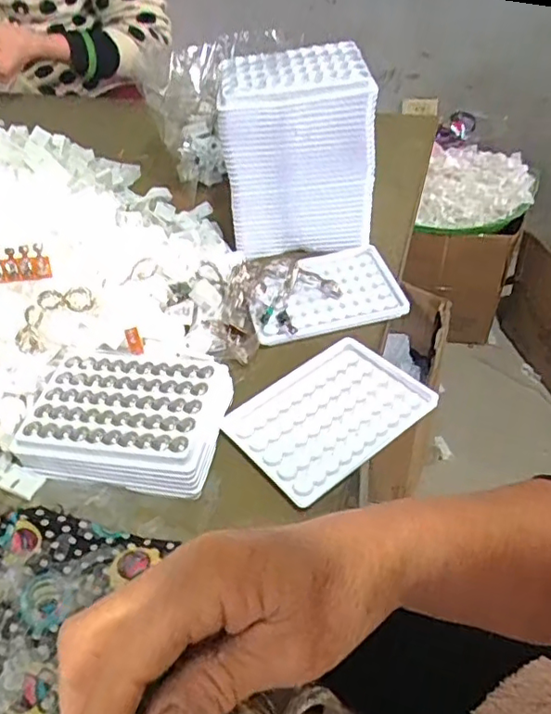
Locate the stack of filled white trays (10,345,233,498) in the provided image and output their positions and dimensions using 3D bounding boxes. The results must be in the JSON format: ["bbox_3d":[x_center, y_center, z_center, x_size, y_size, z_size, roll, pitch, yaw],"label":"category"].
[{"bbox_3d":[-0.105,0.035,0.418,0.134,0.030,0.109,3,45,9],"label":"stack of filled white trays"}]

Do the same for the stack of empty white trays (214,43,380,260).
[{"bbox_3d":[0.019,-0.193,0.547,0.130,0.145,0.094,-7,46,-1],"label":"stack of empty white trays"}]

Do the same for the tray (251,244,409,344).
[{"bbox_3d":[0.039,-0.064,0.520,0.126,0.018,0.107,-11,45,-5],"label":"tray"}]

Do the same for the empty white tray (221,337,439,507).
[{"bbox_3d":[0.036,0.038,0.421,0.127,0.012,0.096,-31,50,-23],"label":"empty white tray"}]

